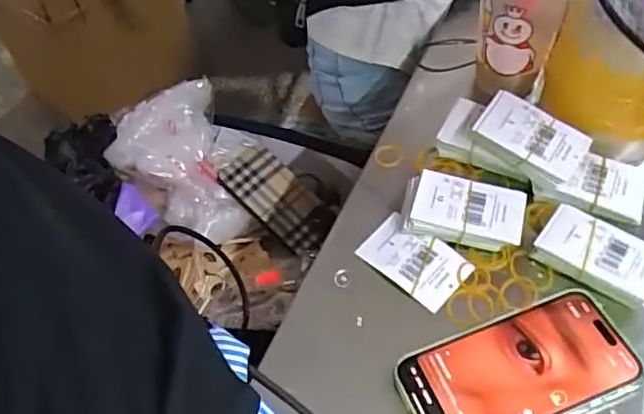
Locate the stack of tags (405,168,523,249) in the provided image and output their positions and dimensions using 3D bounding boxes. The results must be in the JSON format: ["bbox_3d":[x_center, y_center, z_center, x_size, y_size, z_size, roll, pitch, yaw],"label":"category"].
[{"bbox_3d":[0.109,0.004,0.461,0.088,0.025,0.051,9,55,11],"label":"stack of tags"}]

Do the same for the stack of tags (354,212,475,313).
[{"bbox_3d":[0.070,0.040,0.450,0.081,0.011,0.047,35,63,26],"label":"stack of tags"}]

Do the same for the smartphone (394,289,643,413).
[{"bbox_3d":[0.128,0.110,0.387,0.153,0.019,0.075,-18,54,-9],"label":"smartphone"}]

